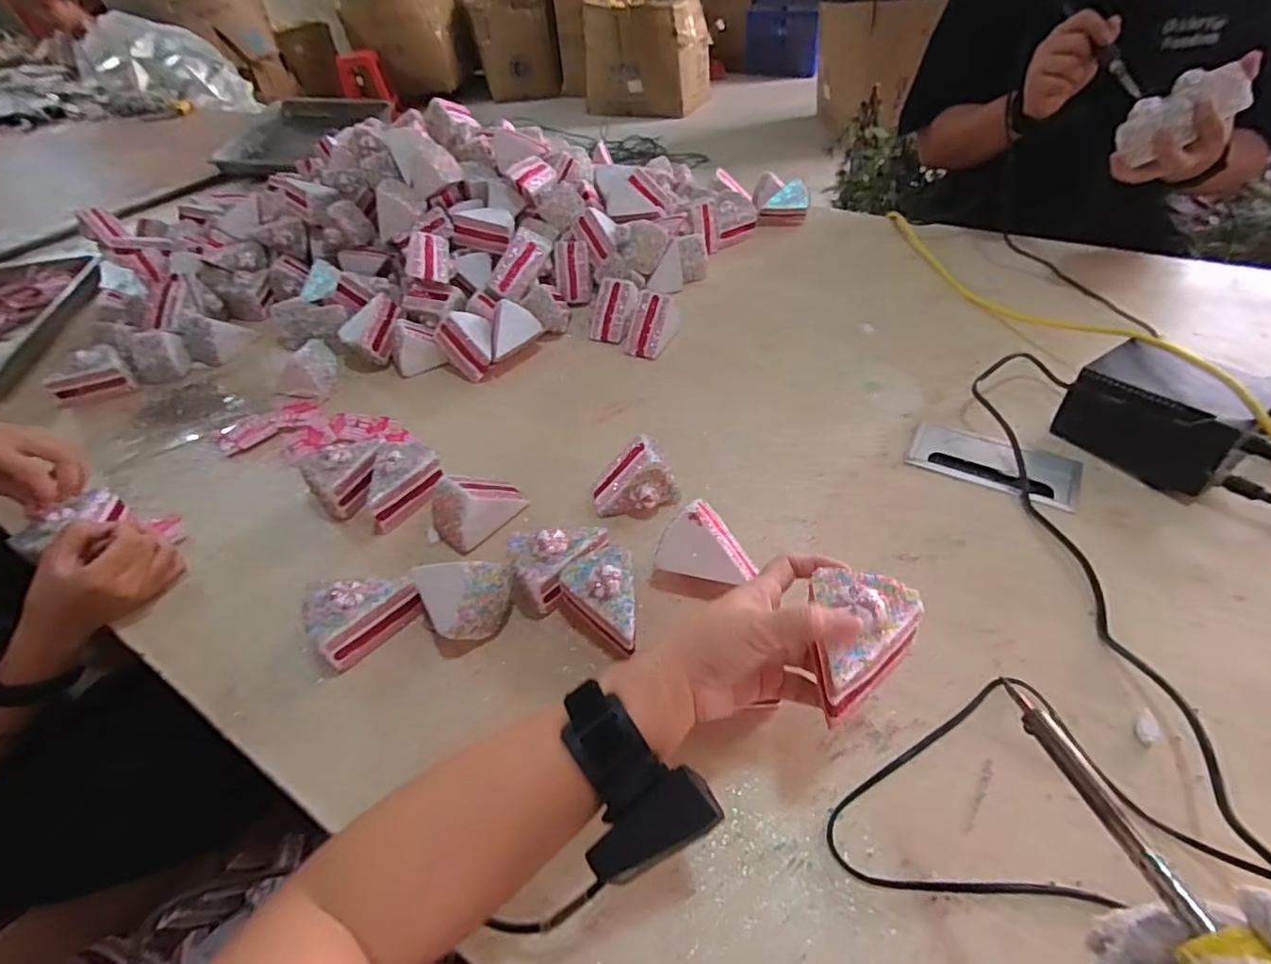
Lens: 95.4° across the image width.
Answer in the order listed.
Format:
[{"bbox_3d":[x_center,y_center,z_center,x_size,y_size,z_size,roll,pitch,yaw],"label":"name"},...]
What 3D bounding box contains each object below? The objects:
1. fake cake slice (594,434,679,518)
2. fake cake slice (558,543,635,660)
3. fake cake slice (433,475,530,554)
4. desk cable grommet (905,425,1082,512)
[{"bbox_3d":[-0.001,-0.003,0.598,0.089,0.066,0.061,-5,46,1],"label":"fake cake slice"},{"bbox_3d":[-0.028,0.105,0.485,0.062,0.056,0.094,-12,46,-6],"label":"fake cake slice"},{"bbox_3d":[-0.158,0.021,0.585,0.090,0.068,0.052,-37,53,-26],"label":"fake cake slice"},{"bbox_3d":[0.383,-0.024,0.618,0.161,0.011,0.076,22,52,25],"label":"desk cable grommet"}]

